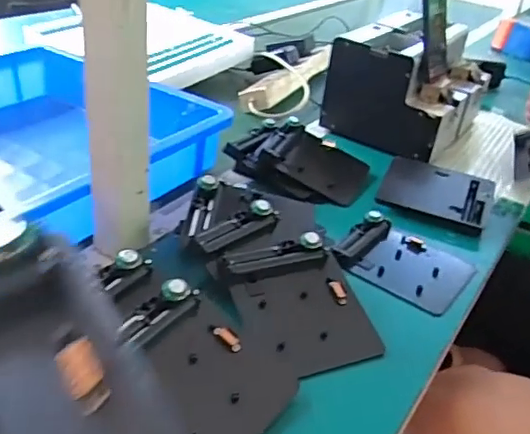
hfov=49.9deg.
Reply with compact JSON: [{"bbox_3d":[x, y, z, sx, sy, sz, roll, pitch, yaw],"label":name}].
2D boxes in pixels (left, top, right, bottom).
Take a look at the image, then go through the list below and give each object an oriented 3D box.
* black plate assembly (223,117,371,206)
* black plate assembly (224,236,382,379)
[{"bbox_3d":[0.045,-0.079,0.737,0.172,0.045,0.136,19,34,16],"label":"black plate assembly"},{"bbox_3d":[0.034,0.076,0.503,0.110,0.020,0.129,-10,54,-24],"label":"black plate assembly"}]

